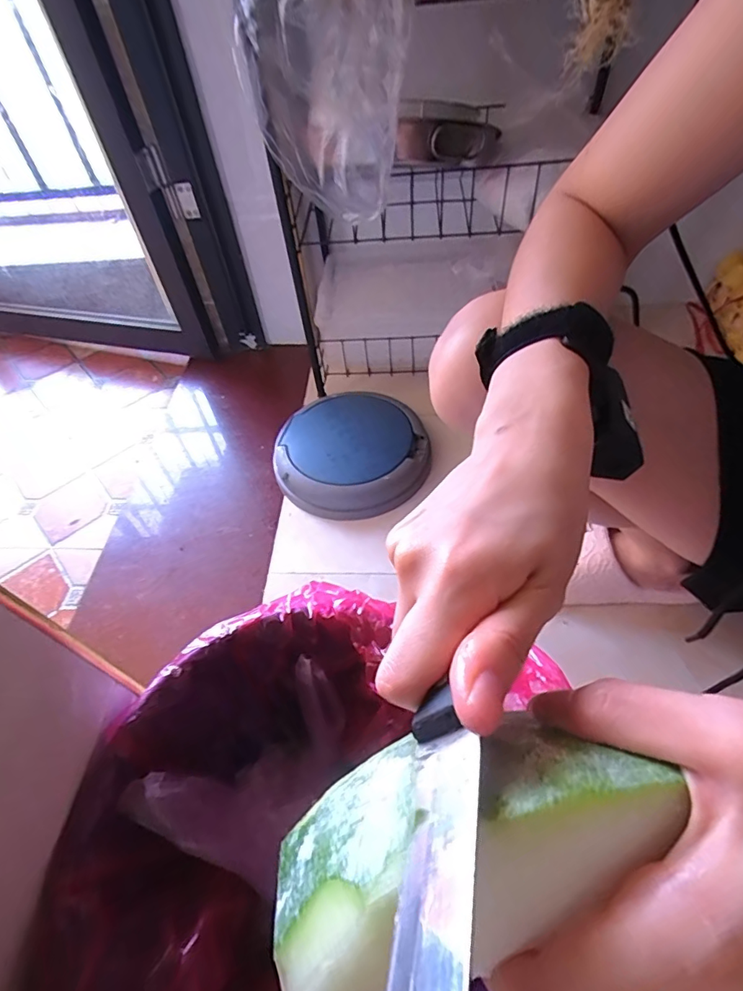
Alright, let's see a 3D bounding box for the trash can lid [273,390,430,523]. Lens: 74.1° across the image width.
[{"bbox_3d":[-0.034,-0.066,0.741,0.216,0.065,0.220,-3,51,3],"label":"trash can lid"}]

